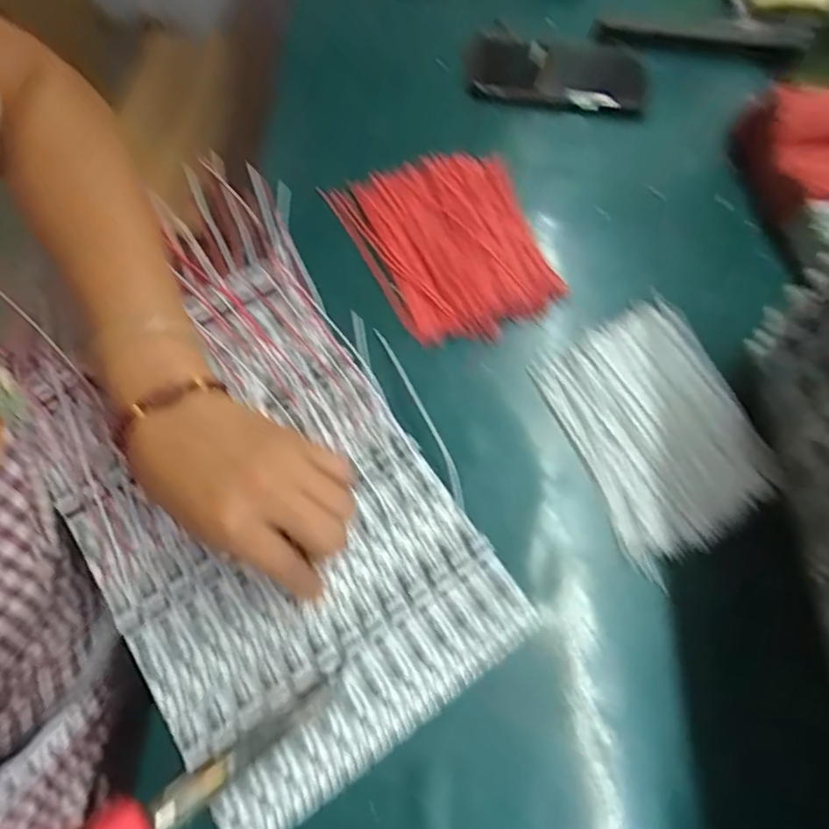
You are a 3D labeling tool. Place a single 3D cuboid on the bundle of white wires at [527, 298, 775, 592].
[{"bbox_3d":[0.166,0.006,0.414,0.125,0.028,0.163,-22,68,-12],"label":"bundle of white wires"}]

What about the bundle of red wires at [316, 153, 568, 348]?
[{"bbox_3d":[0.027,-0.129,0.466,0.142,0.031,0.159,-20,67,-11],"label":"bundle of red wires"}]

